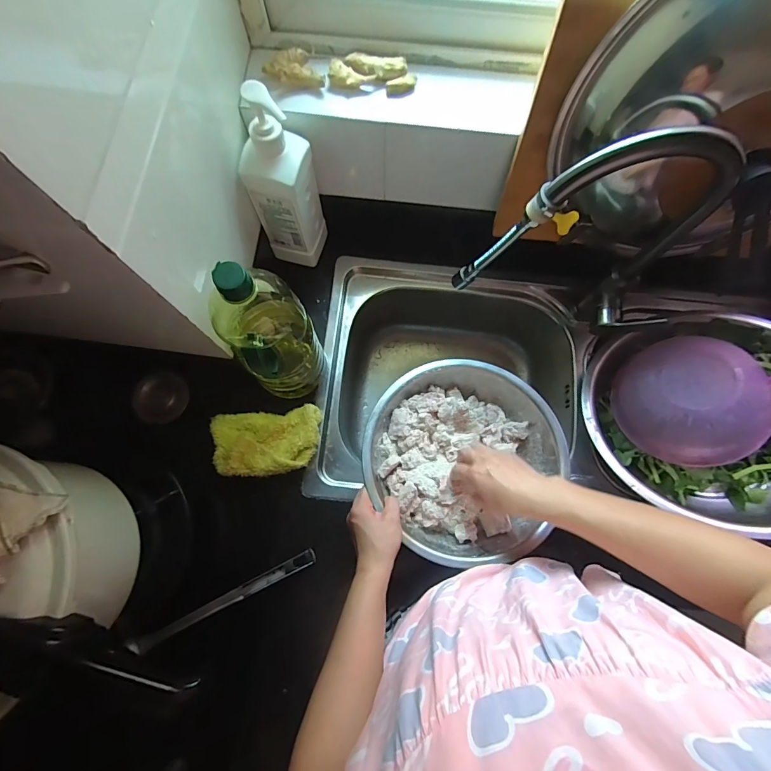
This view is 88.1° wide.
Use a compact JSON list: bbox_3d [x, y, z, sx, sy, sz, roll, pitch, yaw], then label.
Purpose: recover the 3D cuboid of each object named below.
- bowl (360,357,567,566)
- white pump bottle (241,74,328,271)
[{"bbox_3d":[0.115,0.098,0.581,0.268,0.086,0.276,0,78,-1],"label":"bowl"},{"bbox_3d":[-0.146,-0.280,0.567,0.077,0.270,0.072,12,78,1],"label":"white pump bottle"}]

